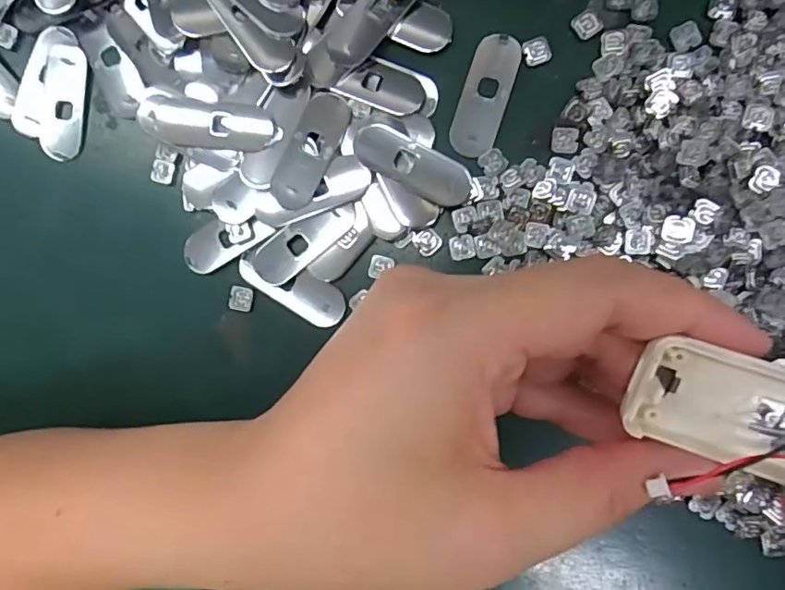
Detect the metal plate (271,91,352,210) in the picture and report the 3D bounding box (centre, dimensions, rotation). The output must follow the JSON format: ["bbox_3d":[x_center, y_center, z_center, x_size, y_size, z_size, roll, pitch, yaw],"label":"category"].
[{"bbox_3d":[-0.034,-0.060,0.229,0.019,0.004,0.050,25,87,-2],"label":"metal plate"}]

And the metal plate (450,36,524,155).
[{"bbox_3d":[0.038,-0.081,0.226,0.019,0.004,0.049,18,94,6],"label":"metal plate"}]

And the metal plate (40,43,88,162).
[{"bbox_3d":[-0.147,-0.086,0.247,0.018,0.004,0.050,9,93,7],"label":"metal plate"}]

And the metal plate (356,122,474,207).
[{"bbox_3d":[0.008,-0.053,0.227,0.051,0.004,0.018,28,91,-1],"label":"metal plate"}]

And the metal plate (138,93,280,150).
[{"bbox_3d":[-0.079,-0.072,0.233,0.060,0.007,0.020,11,93,6],"label":"metal plate"}]

